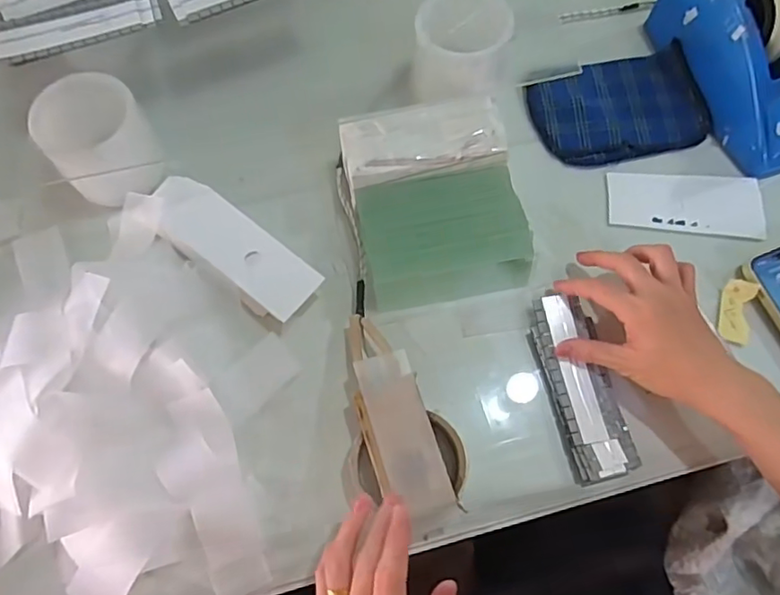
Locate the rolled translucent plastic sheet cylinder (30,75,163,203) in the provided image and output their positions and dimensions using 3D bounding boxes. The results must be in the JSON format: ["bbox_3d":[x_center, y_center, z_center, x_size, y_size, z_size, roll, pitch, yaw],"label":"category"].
[{"bbox_3d":[-0.258,-0.138,0.515,0.082,0.086,0.088,0,67,0],"label":"rolled translucent plastic sheet cylinder"}]

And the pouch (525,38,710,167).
[{"bbox_3d":[0.231,-0.193,0.574,0.163,0.027,0.114,-18,68,-7],"label":"pouch"}]

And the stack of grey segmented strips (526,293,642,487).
[{"bbox_3d":[0.159,0.072,0.475,0.057,0.014,0.154,-12,69,-5],"label":"stack of grey segmented strips"}]

